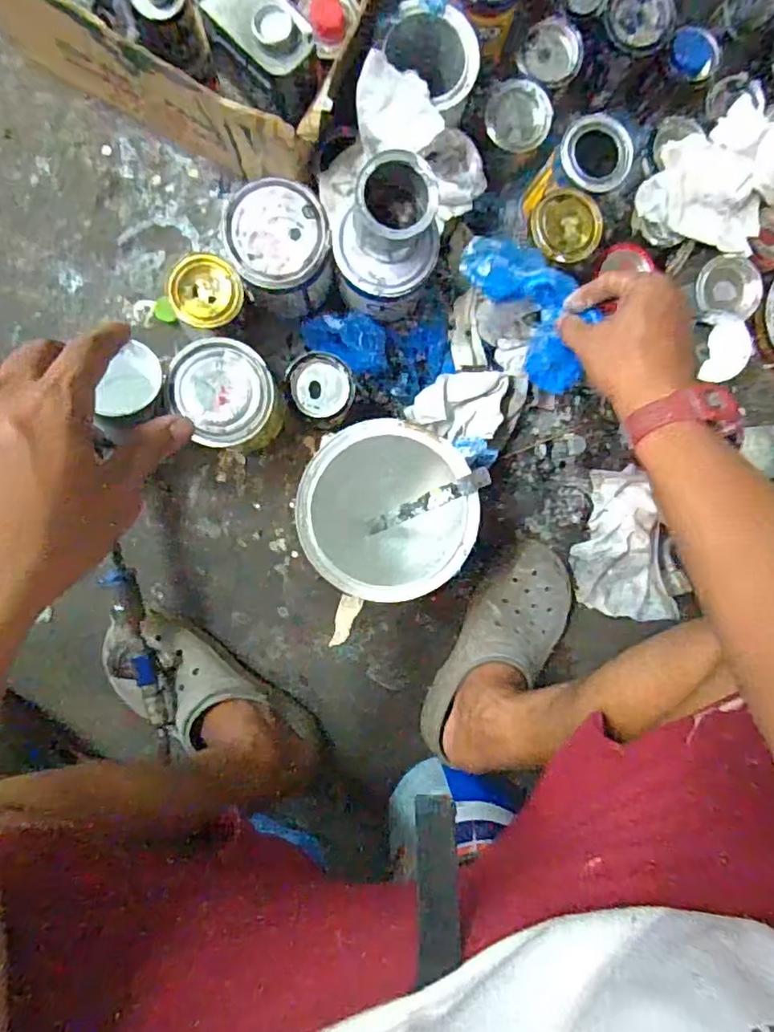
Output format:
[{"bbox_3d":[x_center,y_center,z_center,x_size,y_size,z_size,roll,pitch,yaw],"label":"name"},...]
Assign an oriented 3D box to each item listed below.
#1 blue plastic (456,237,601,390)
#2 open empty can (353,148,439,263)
[{"bbox_3d":[0.124,-0.190,0.550,0.096,0.099,0.150,-9,97,-2],"label":"blue plastic"},{"bbox_3d":[0.006,-0.286,0.546,0.076,0.072,0.084,19,92,-5],"label":"open empty can"}]

